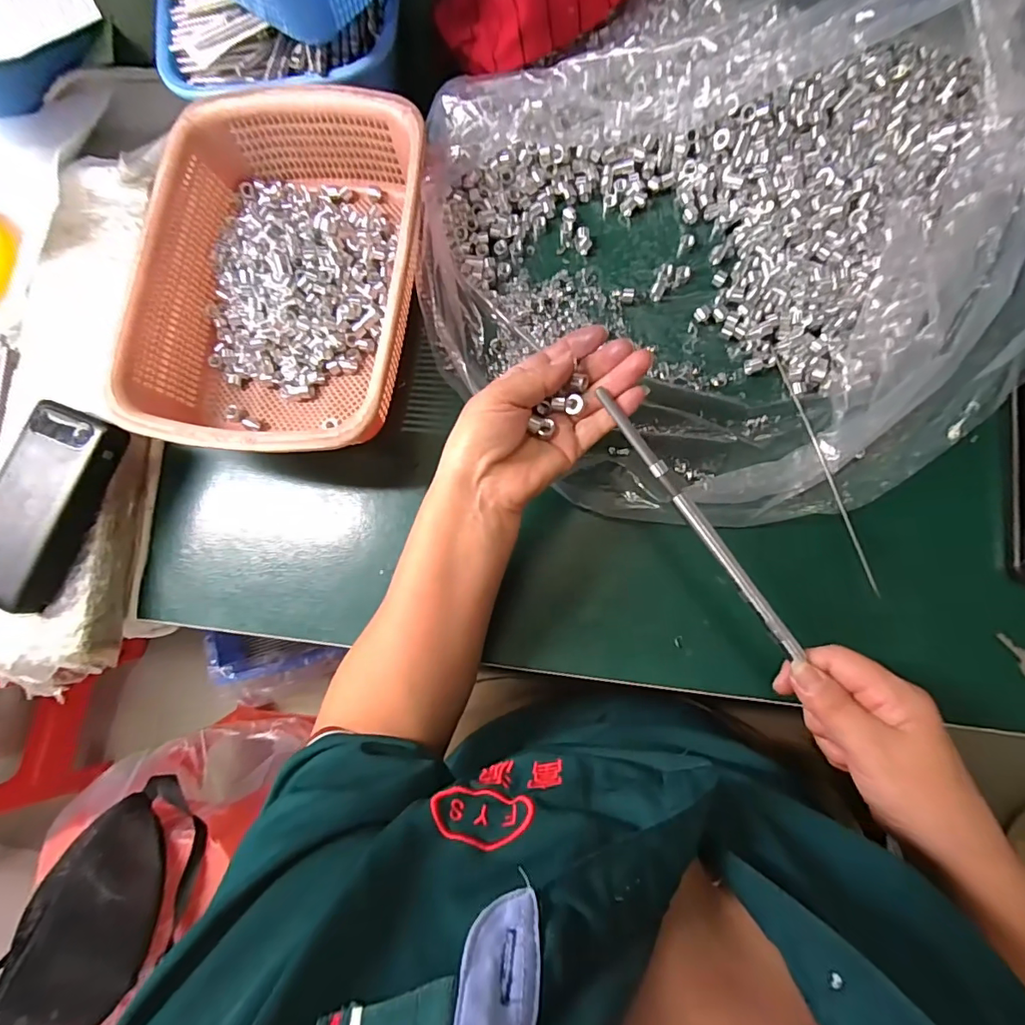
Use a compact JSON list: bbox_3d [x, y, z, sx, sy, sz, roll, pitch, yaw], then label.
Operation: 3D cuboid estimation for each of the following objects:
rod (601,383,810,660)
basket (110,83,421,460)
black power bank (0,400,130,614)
[{"bbox_3d":[0.120,0.006,0.313,0.010,0.005,0.202,-36,88,2],"label":"rod"},{"bbox_3d":[-0.182,-0.186,0.391,0.214,0.067,0.293,7,82,6],"label":"basket"},{"bbox_3d":[-0.365,-0.007,0.372,0.069,0.022,0.152,21,87,8],"label":"black power bank"}]

